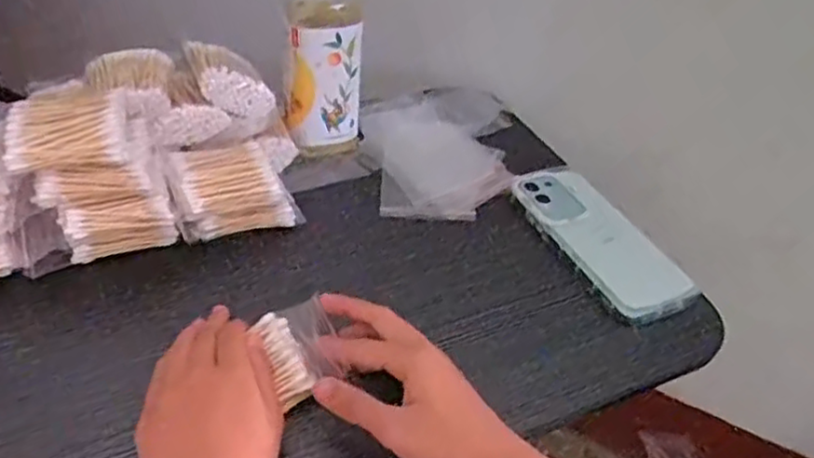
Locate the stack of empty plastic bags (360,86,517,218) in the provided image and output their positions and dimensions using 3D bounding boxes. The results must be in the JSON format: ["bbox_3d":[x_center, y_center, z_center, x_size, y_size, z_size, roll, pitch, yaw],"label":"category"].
[{"bbox_3d":[0.031,-0.075,0.626,0.137,0.023,0.181,1,42,-7],"label":"stack of empty plastic bags"}]

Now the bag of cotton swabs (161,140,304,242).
[{"bbox_3d":[-0.135,-0.031,0.522,0.089,0.049,0.063,-18,47,-25],"label":"bag of cotton swabs"}]

